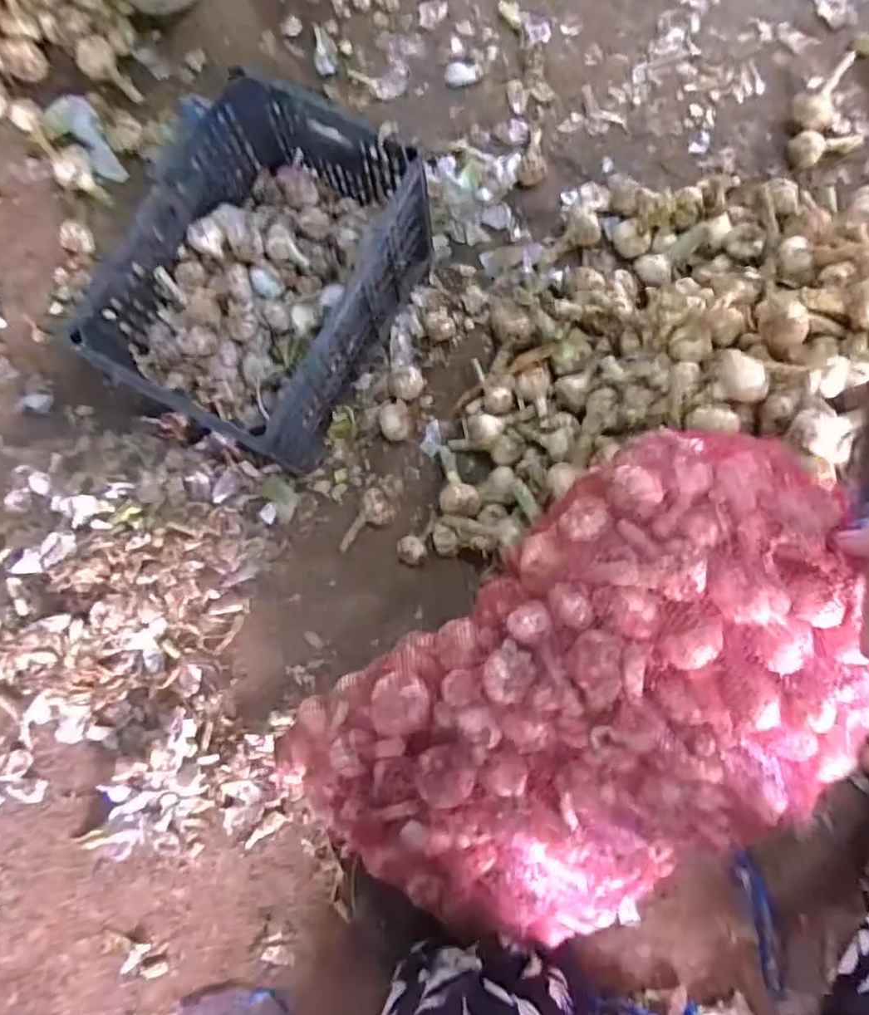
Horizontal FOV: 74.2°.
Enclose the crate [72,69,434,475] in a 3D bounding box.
[{"bbox_3d":[-0.227,-0.309,0.789,0.282,0.189,0.413,29,86,3],"label":"crate"}]

